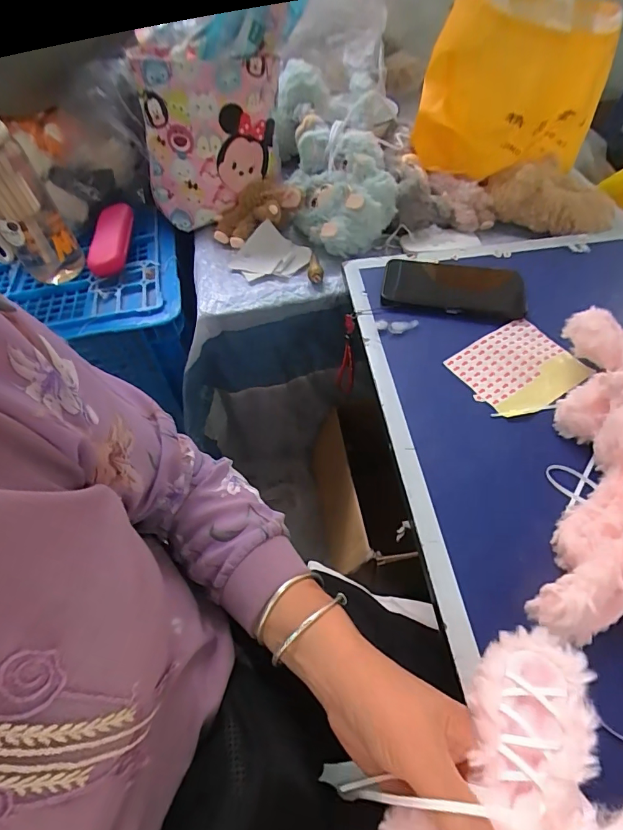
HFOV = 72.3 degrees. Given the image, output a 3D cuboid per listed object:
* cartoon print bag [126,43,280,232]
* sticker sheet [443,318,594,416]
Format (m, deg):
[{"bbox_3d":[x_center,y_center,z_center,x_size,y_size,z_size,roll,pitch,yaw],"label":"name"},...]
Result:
[{"bbox_3d":[-0.142,-0.374,0.593,0.176,0.214,0.065,2,45,-6],"label":"cartoon print bag"},{"bbox_3d":[0.223,-0.051,0.457,0.120,0.011,0.103,-28,58,-15],"label":"sticker sheet"}]

